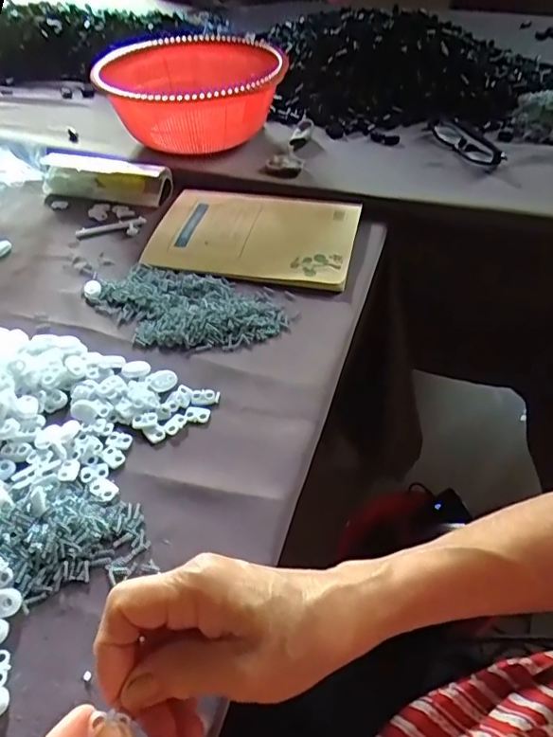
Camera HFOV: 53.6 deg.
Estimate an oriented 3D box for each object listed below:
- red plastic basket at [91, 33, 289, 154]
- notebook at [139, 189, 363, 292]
[{"bbox_3d":[-0.099,-0.332,0.688,0.211,0.092,0.209,-7,45,-3],"label":"red plastic basket"},{"bbox_3d":[-0.024,-0.143,0.568,0.208,0.013,0.148,7,46,11],"label":"notebook"}]

